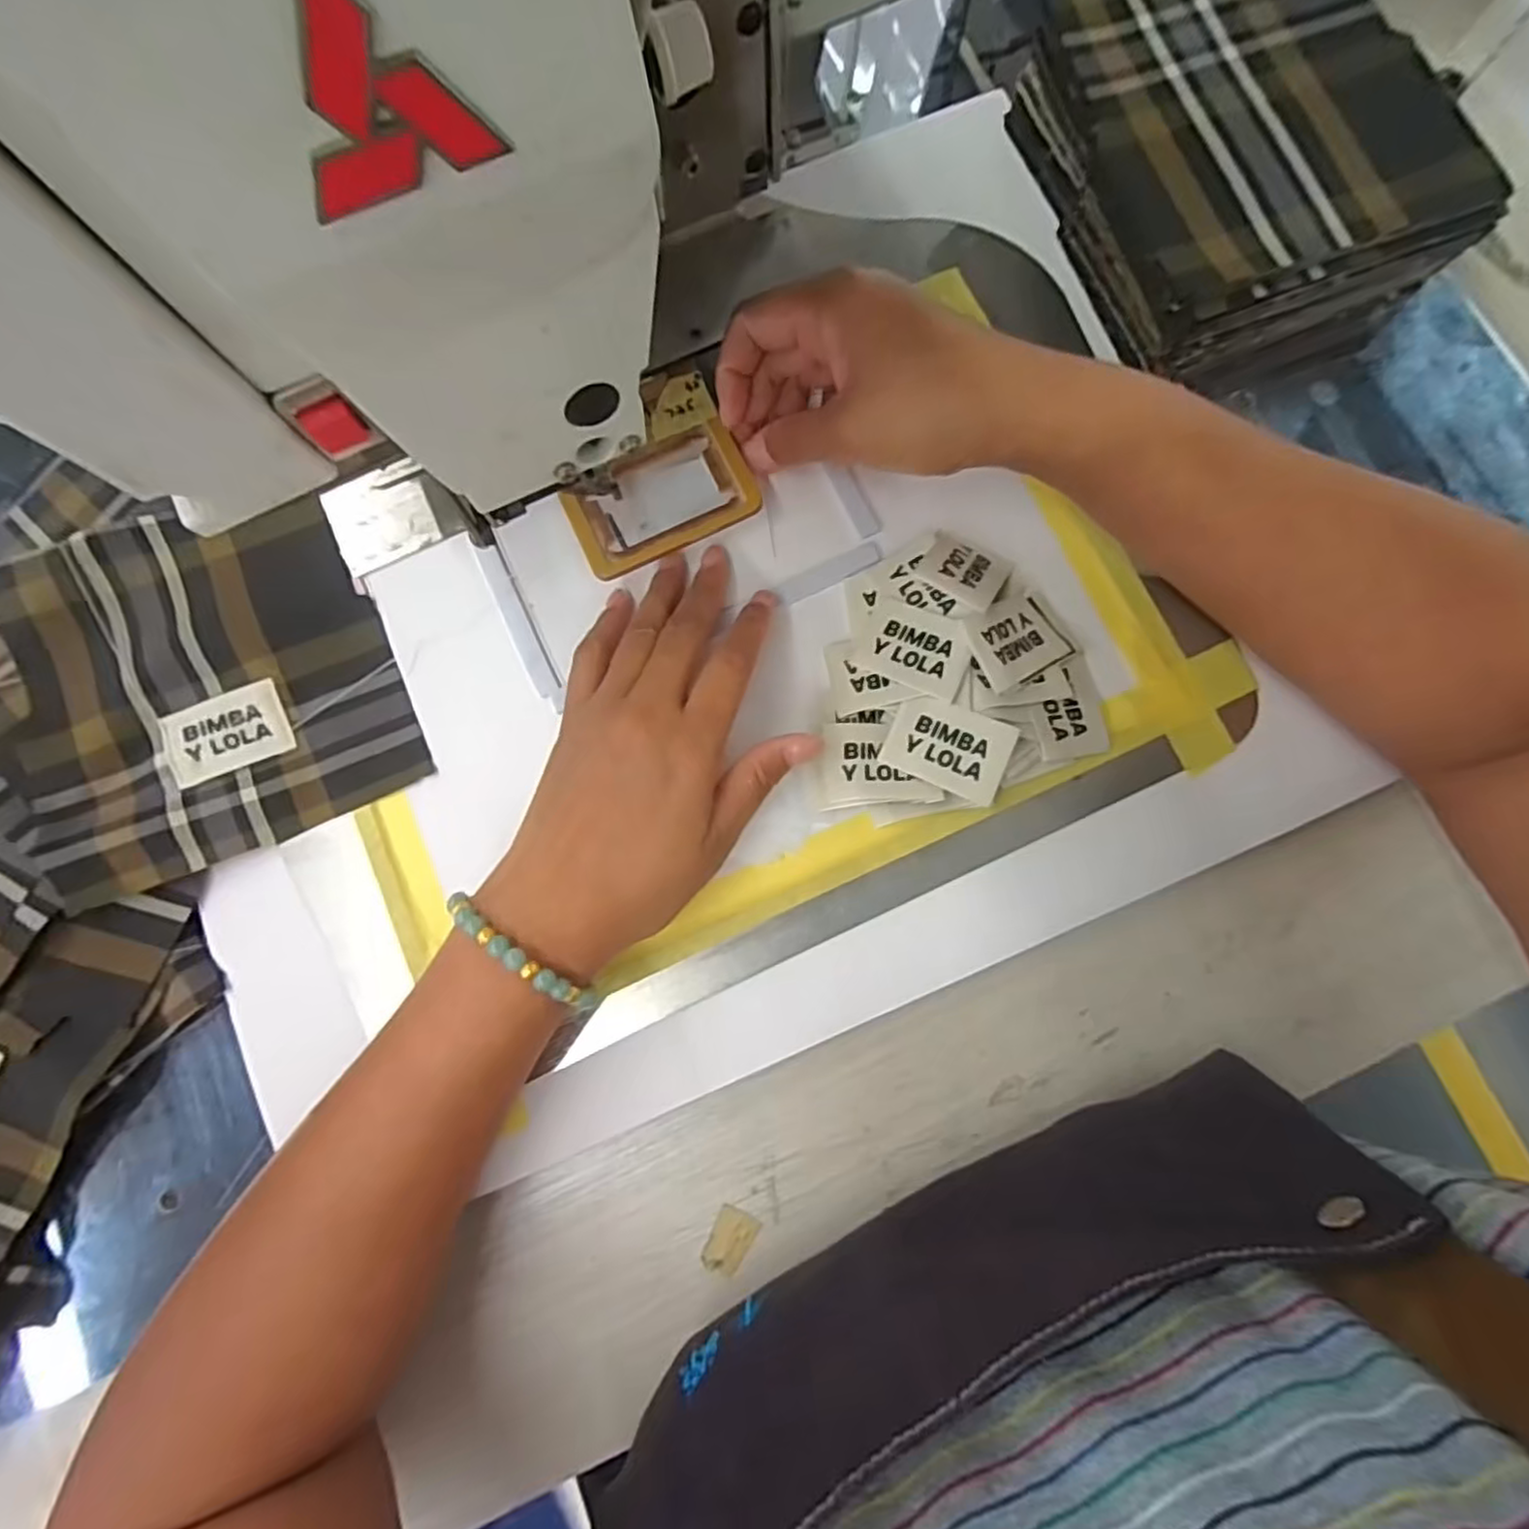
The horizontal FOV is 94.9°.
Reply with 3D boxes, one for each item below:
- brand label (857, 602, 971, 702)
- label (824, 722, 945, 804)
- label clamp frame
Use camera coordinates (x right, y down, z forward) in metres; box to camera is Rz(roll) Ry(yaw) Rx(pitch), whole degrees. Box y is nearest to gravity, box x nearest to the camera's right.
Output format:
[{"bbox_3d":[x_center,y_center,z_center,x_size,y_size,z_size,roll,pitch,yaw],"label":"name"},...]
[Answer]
[{"bbox_3d":[0.064,-0.050,0.300,0.046,0.004,0.036,20,82,23],"label":"brand label"},{"bbox_3d":[0.049,-0.001,0.295,0.046,0.004,0.034,-2,80,5],"label":"label"},{"bbox_3d":[-0.045,-0.116,0.307,0.081,0.008,0.046,-27,80,-4],"label":"label clamp frame"}]

